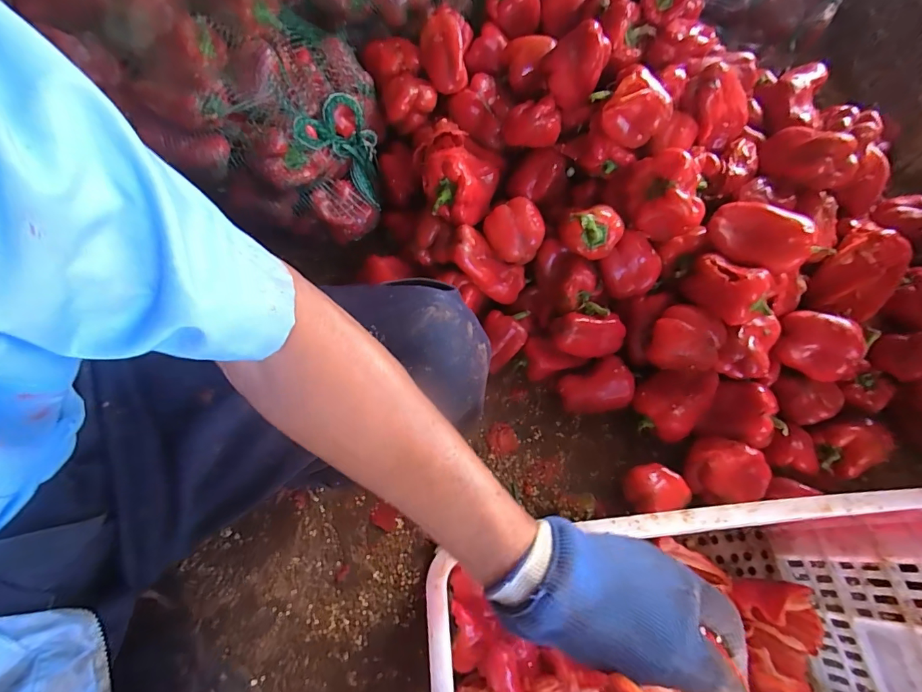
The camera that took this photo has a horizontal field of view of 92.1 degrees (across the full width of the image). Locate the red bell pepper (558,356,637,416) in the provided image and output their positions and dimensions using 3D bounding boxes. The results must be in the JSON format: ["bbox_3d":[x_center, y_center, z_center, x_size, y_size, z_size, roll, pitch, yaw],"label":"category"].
[{"bbox_3d":[0.209,0.071,0.696,0.102,0.077,0.076,-20,68,-11],"label":"red bell pepper"}]

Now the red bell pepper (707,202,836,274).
[{"bbox_3d":[0.420,-0.152,0.620,0.132,0.052,0.088,24,67,8],"label":"red bell pepper"}]

